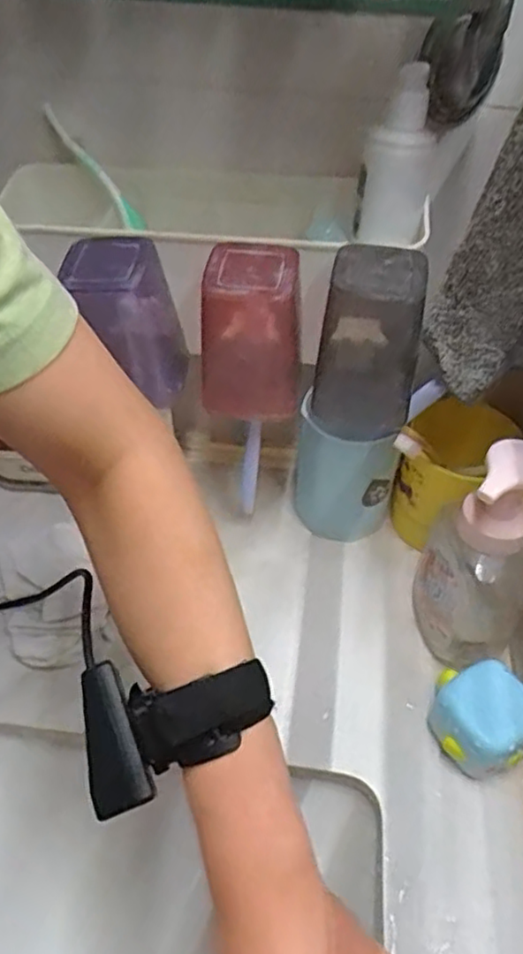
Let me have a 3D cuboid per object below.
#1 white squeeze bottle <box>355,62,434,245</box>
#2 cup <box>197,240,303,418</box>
[{"bbox_3d":[0.082,-0.187,0.395,0.038,0.096,0.040,11,45,8],"label":"white squeeze bottle"},{"bbox_3d":[-0.008,-0.088,0.413,0.065,0.099,0.056,4,44,1],"label":"cup"}]

